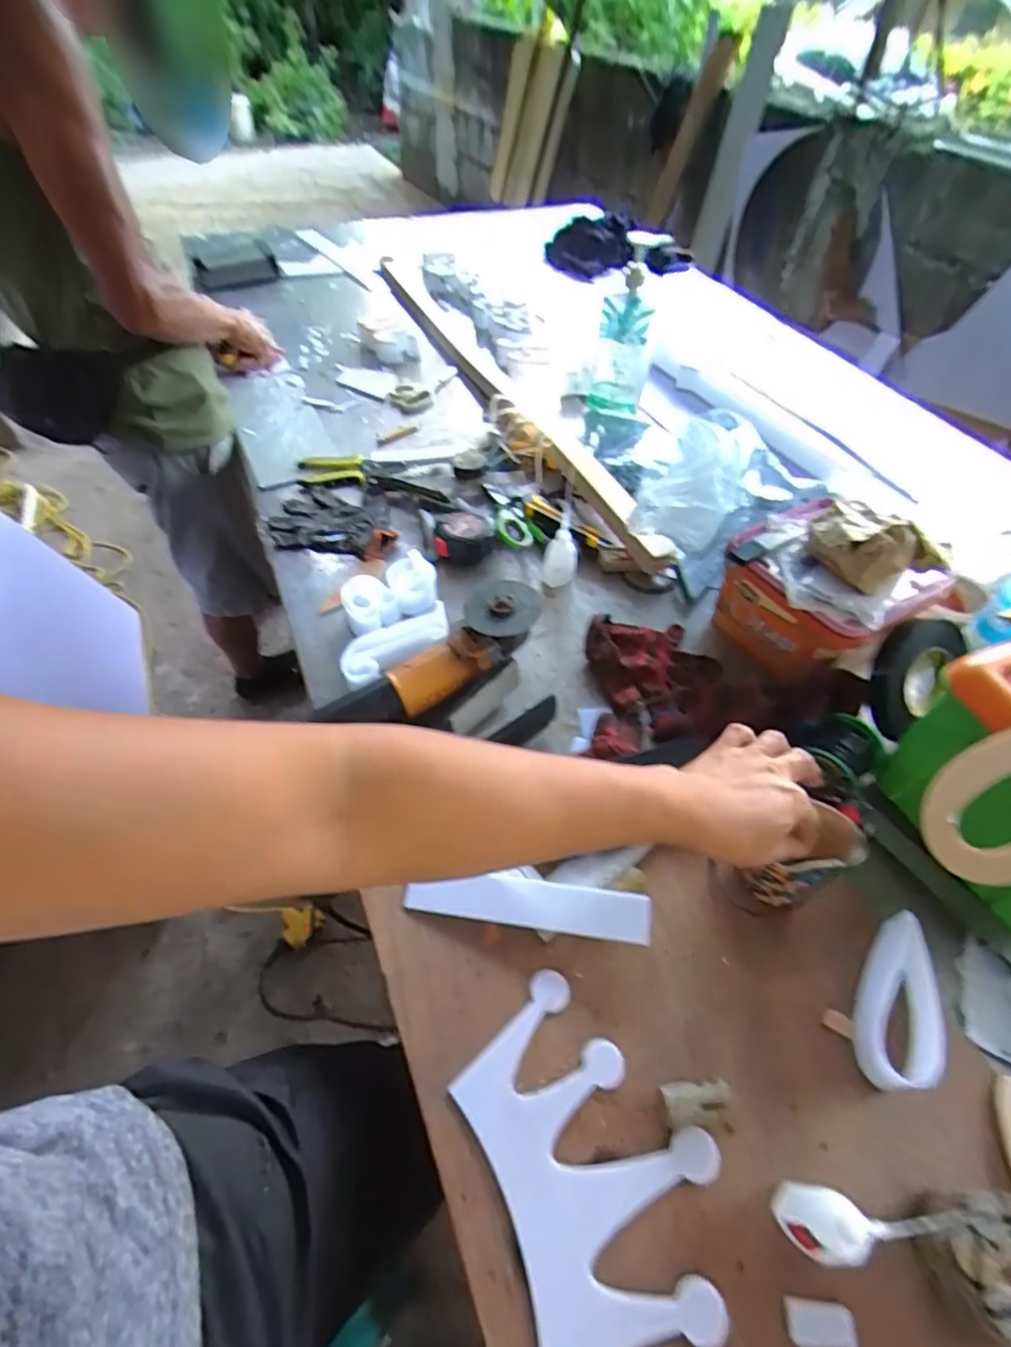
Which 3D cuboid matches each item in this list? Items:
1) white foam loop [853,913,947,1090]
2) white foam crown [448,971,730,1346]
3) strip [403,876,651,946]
[{"bbox_3d":[0.312,0.256,0.491,0.046,0.040,0.133,19,54,14],"label":"white foam loop"},{"bbox_3d":[0.068,0.360,0.424,0.152,0.006,0.273,-16,53,-12],"label":"white foam crown"},{"bbox_3d":[0.019,0.200,0.535,0.206,0.008,0.043,4,62,9],"label":"strip"}]

